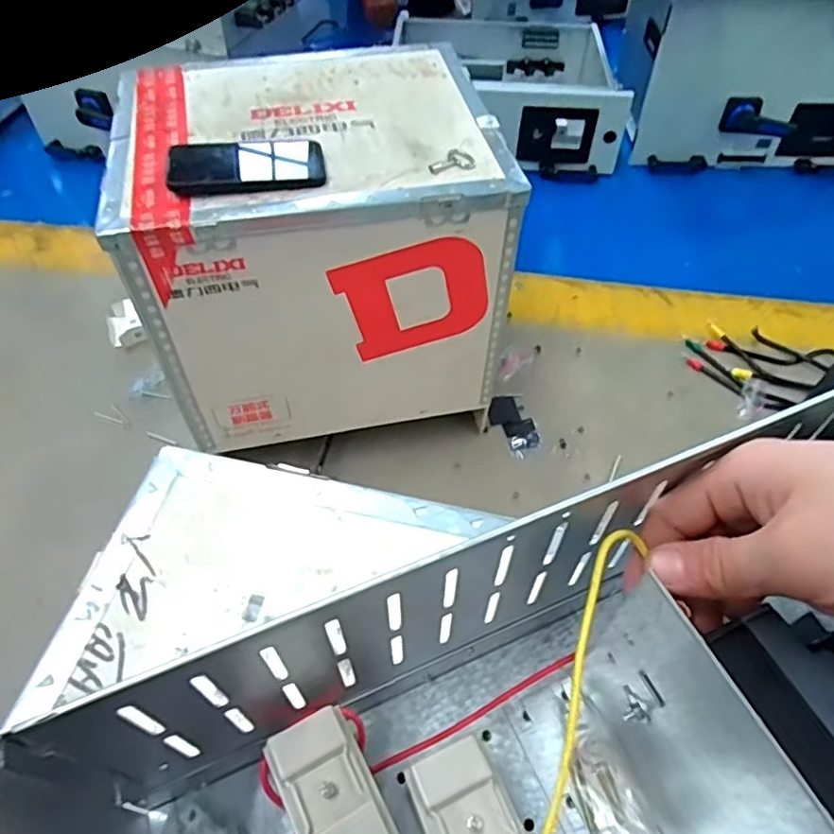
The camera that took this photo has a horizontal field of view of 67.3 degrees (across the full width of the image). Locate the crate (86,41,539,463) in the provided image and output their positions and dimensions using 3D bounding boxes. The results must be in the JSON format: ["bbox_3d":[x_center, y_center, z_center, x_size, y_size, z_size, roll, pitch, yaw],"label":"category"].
[{"bbox_3d":[-0.125,-0.232,0.887,0.437,0.370,0.358,-6,52,-5],"label":"crate"}]

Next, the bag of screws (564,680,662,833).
[{"bbox_3d":[0.092,0.179,0.314,0.026,0.030,0.079,-15,54,-12],"label":"bag of screws"}]

